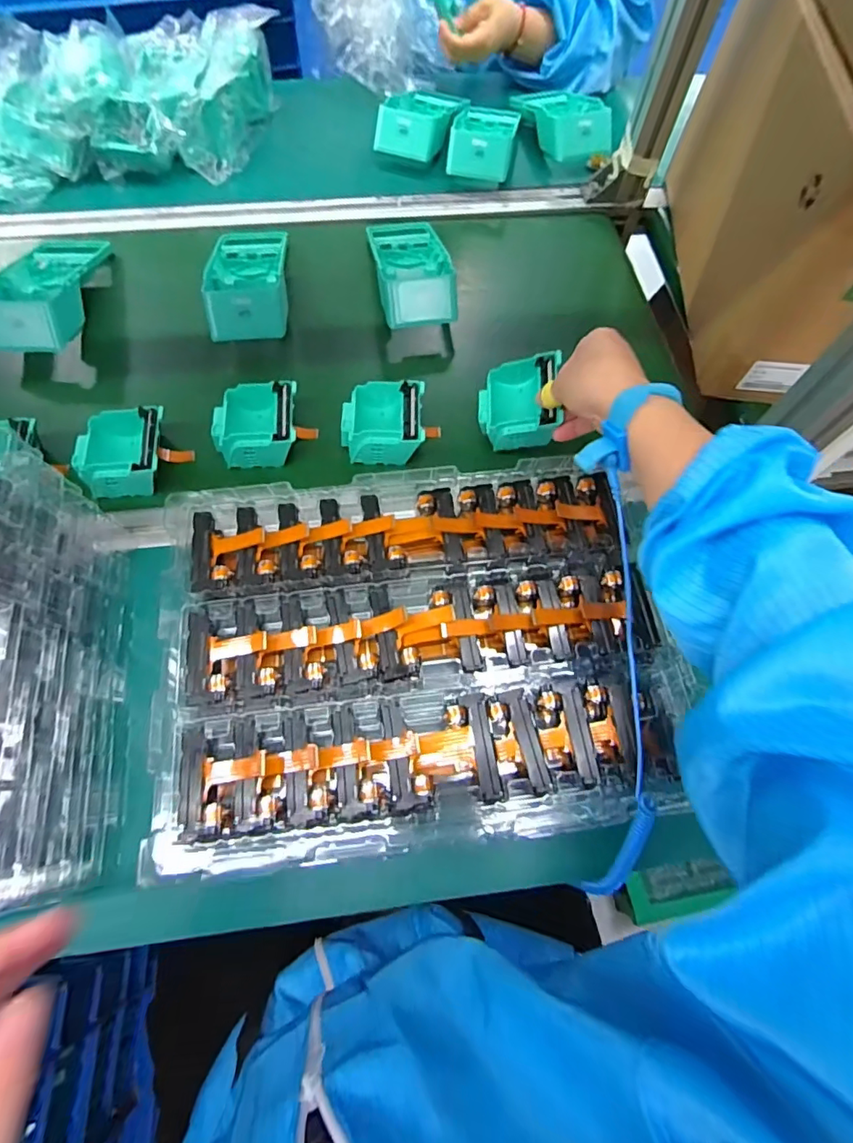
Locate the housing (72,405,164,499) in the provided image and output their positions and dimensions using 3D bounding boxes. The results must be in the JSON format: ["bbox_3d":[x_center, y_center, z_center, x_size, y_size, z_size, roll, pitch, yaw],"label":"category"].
[{"bbox_3d":[-0.279,-0.113,0.482,0.072,0.044,0.089,-3,67,-3],"label":"housing"}]

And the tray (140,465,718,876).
[{"bbox_3d":[-0.007,0.049,0.380,0.358,0.044,0.268,-6,67,-4],"label":"tray"}]

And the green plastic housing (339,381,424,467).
[{"bbox_3d":[-0.043,-0.139,0.504,0.082,0.047,0.083,0,67,-1],"label":"green plastic housing"}]

